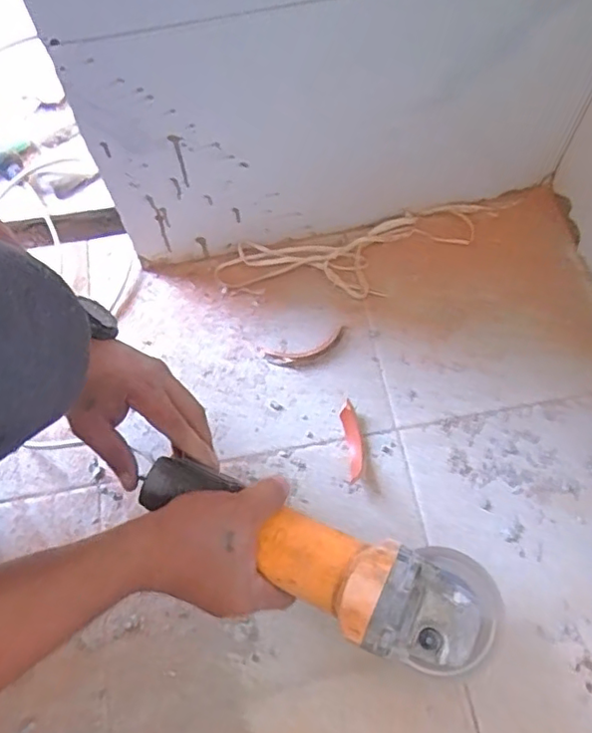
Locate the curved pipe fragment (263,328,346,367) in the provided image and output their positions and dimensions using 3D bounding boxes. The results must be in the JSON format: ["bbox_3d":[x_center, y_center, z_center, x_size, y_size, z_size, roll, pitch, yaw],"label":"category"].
[{"bbox_3d":[0.013,-0.017,0.617,0.089,0.007,0.027,-19,66,-7],"label":"curved pipe fragment"}]

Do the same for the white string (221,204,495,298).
[{"bbox_3d":[0.065,-0.121,0.658,0.301,0.012,0.087,-12,66,-4],"label":"white string"}]

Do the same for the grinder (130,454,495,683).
[{"bbox_3d":[0.020,0.142,0.432,0.284,0.093,0.085,23,68,6],"label":"grinder"}]

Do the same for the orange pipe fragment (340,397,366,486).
[{"bbox_3d":[0.057,0.072,0.575,0.021,0.025,0.077,-6,66,-1],"label":"orange pipe fragment"}]

